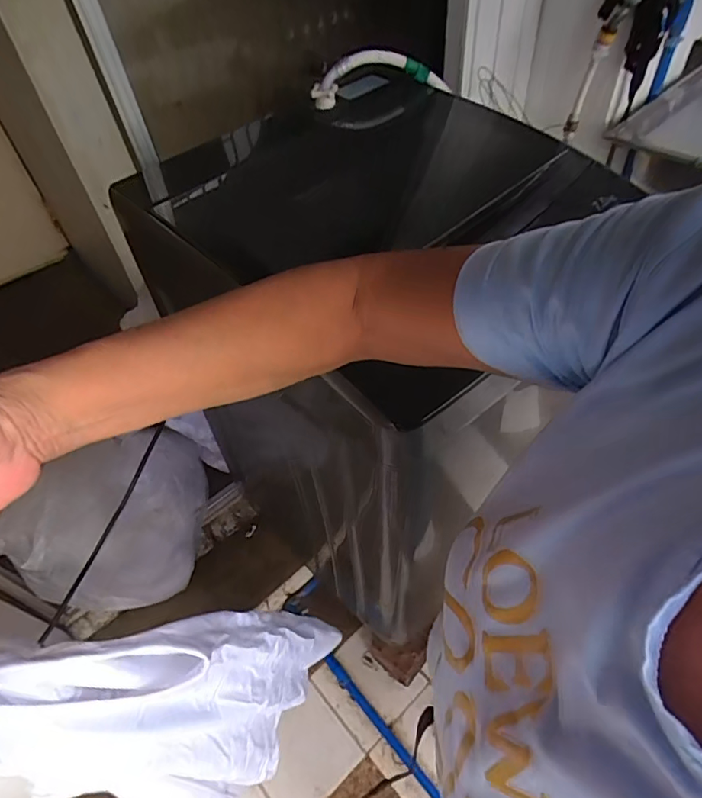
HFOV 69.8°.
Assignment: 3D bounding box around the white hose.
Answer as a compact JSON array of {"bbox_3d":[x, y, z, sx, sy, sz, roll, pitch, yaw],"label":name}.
[{"bbox_3d":[0.044,-0.509,0.789,0.222,0.069,0.060,-16,51,-7],"label":"white hose"}]

